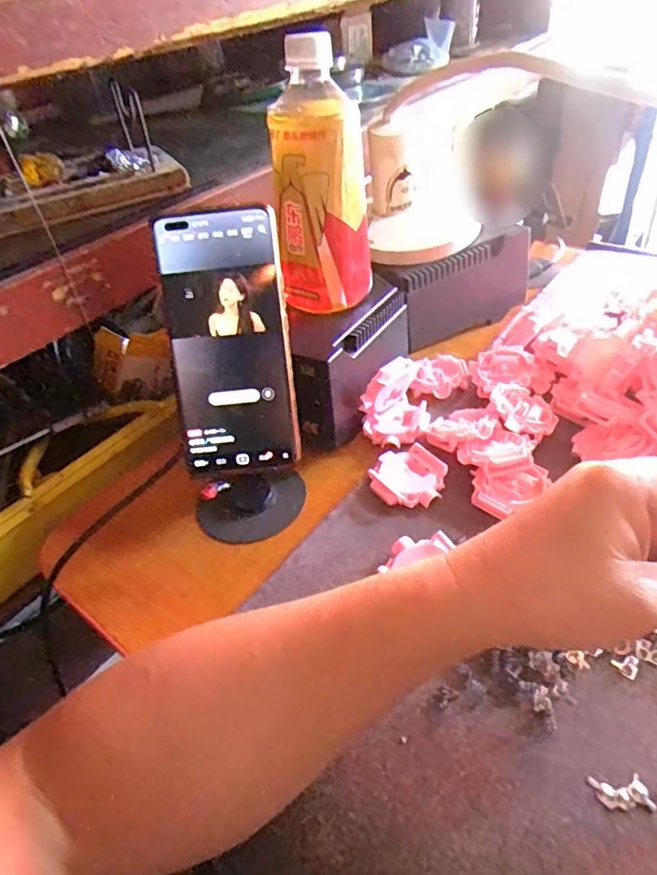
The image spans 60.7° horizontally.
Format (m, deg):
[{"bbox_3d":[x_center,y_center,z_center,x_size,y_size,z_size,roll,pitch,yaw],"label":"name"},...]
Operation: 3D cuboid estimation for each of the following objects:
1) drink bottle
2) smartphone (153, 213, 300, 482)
[{"bbox_3d":[-0.007,-0.183,0.417,0.064,0.169,0.059,8,43,18],"label":"drink bottle"},{"bbox_3d":[-0.063,-0.057,0.356,0.075,0.163,0.013,-3,13,6],"label":"smartphone"}]

